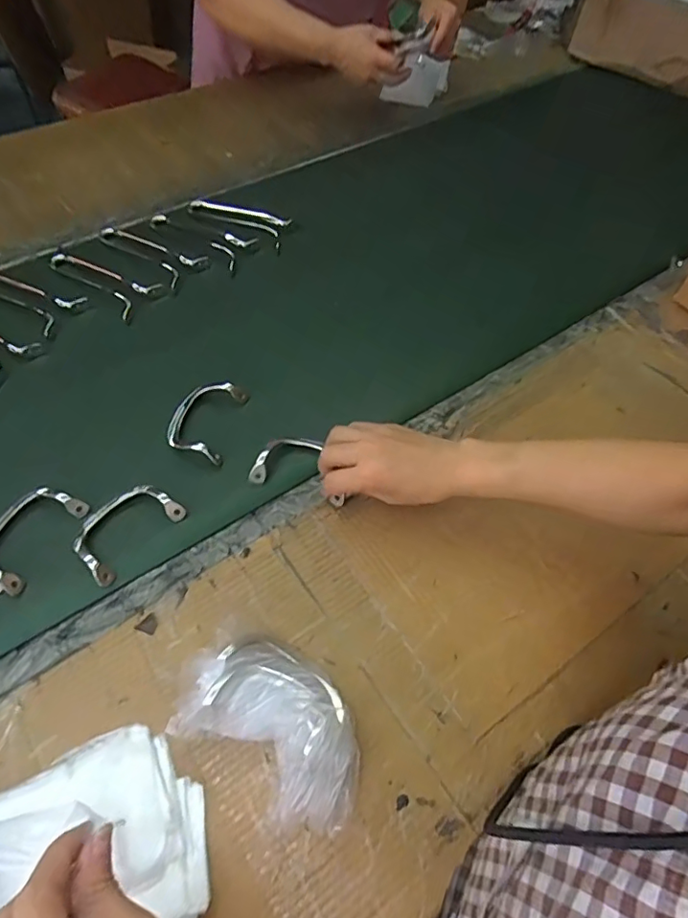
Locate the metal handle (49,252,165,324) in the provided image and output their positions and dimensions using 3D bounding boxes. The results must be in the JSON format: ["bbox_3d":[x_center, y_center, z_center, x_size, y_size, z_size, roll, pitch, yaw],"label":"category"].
[{"bbox_3d":[-0.325,-0.237,0.698,0.160,0.013,0.067,25,59,12],"label":"metal handle"}]

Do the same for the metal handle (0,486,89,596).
[{"bbox_3d":[-0.295,0.070,0.498,0.058,0.018,0.098,19,58,8],"label":"metal handle"}]

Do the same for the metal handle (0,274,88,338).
[{"bbox_3d":[-0.408,-0.208,0.676,0.161,0.009,0.066,27,59,13],"label":"metal handle"}]

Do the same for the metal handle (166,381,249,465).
[{"bbox_3d":[-0.156,-0.044,0.586,0.074,0.025,0.098,12,57,4],"label":"metal handle"}]

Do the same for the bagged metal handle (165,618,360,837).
[{"bbox_3d":[-0.050,0.195,0.408,0.155,0.076,0.102,33,61,16],"label":"bagged metal handle"}]

